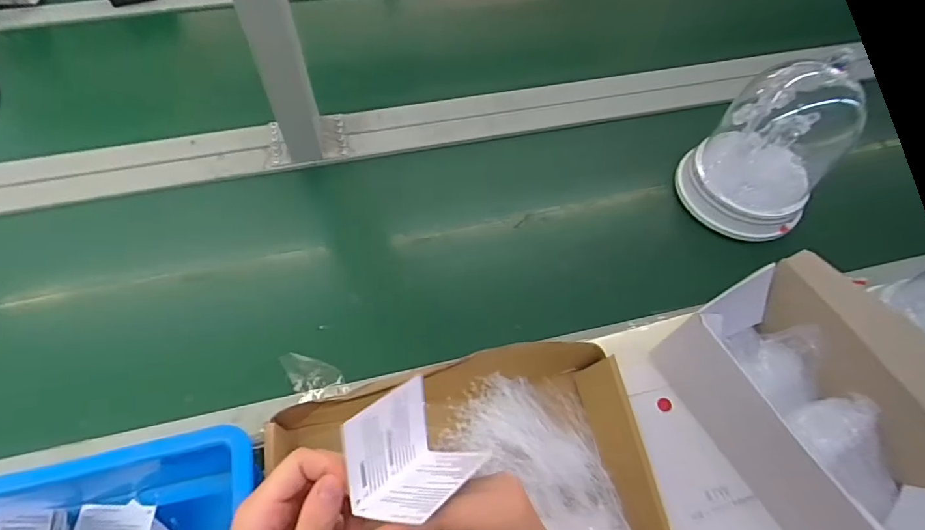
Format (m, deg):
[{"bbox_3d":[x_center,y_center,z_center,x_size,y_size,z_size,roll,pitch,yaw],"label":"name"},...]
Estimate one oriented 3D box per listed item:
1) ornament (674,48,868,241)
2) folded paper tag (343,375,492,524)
[{"bbox_3d":[0.335,-0.128,0.550,0.124,0.173,0.131,-4,60,-5],"label":"ornament"},{"bbox_3d":[-0.032,0.115,0.310,0.068,0.058,0.073,-23,93,-46],"label":"folded paper tag"}]

